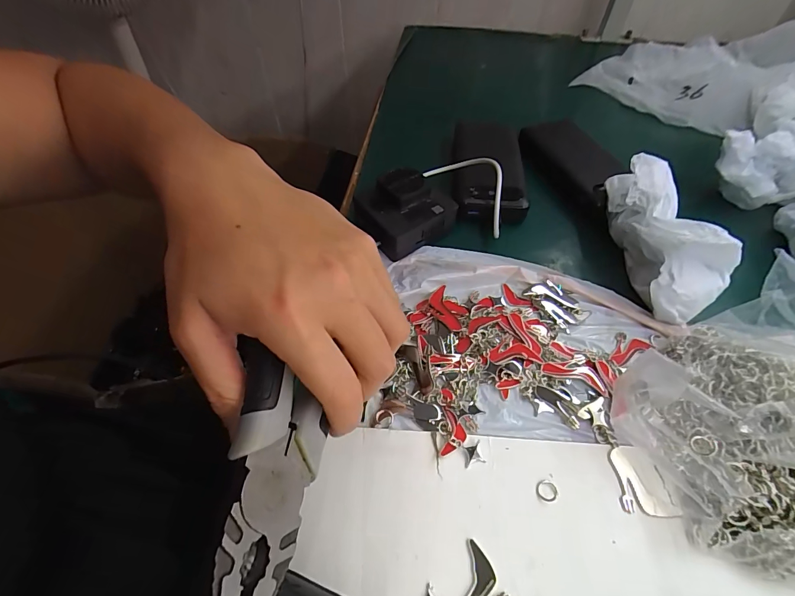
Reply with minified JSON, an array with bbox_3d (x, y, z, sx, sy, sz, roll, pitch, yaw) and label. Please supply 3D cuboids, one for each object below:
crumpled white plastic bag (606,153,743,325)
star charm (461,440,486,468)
[{"bbox_3d":[0.229,-0.054,0.325,0.067,0.070,0.145,-1,53,-1],"label":"crumpled white plastic bag"},{"bbox_3d":[0.049,0.103,0.250,0.014,0.004,0.014,-12,54,-9],"label":"star charm"}]

